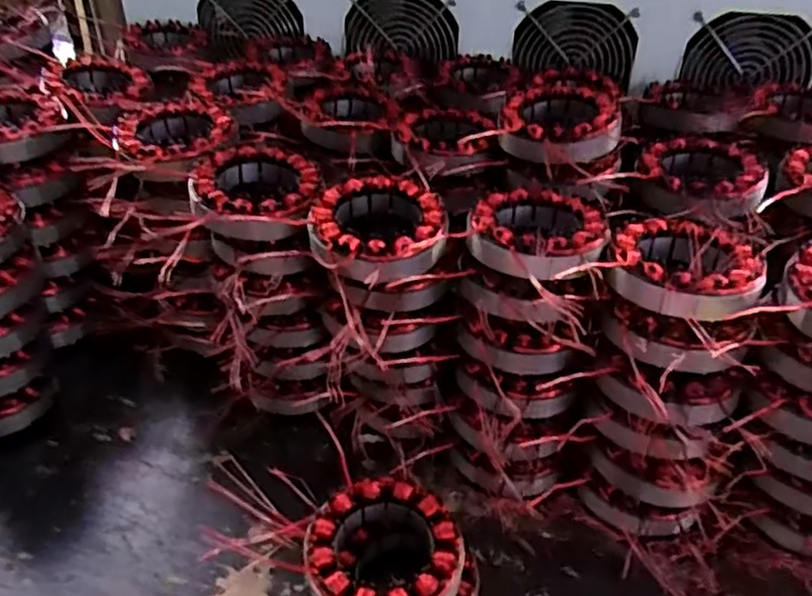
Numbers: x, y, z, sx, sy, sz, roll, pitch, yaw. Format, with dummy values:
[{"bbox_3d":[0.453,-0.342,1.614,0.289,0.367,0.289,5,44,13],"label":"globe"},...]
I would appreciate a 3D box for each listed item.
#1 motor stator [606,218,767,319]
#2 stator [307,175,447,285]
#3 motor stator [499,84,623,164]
[{"bbox_3d":[0.166,-0.021,0.408,0.084,0.025,0.090,19,41,21],"label":"motor stator"},{"bbox_3d":[-0.017,-0.044,0.440,0.084,0.029,0.088,2,38,0],"label":"stator"},{"bbox_3d":[0.111,-0.125,0.503,0.082,0.035,0.089,6,38,6],"label":"motor stator"}]

